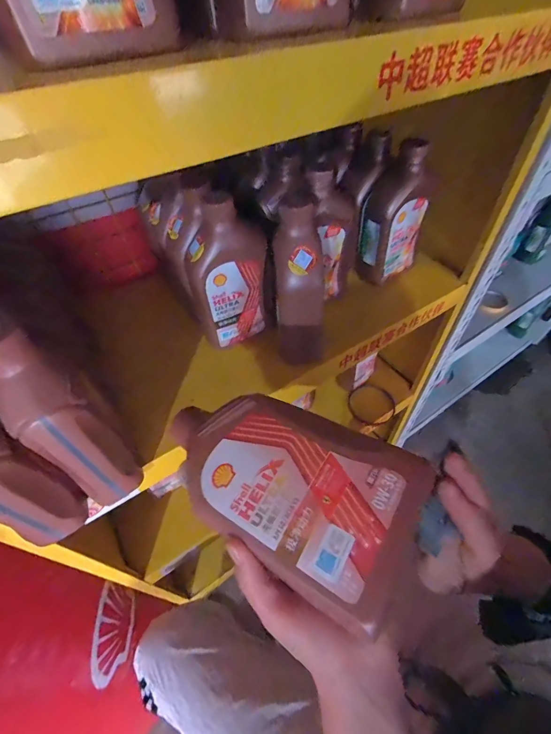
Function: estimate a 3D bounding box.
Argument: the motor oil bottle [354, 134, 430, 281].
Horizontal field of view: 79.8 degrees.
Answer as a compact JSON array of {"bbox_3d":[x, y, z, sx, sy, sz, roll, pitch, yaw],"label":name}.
[{"bbox_3d":[0.192,-0.249,0.550,0.100,0.194,0.069,-32,55,-22],"label":"motor oil bottle"}]

